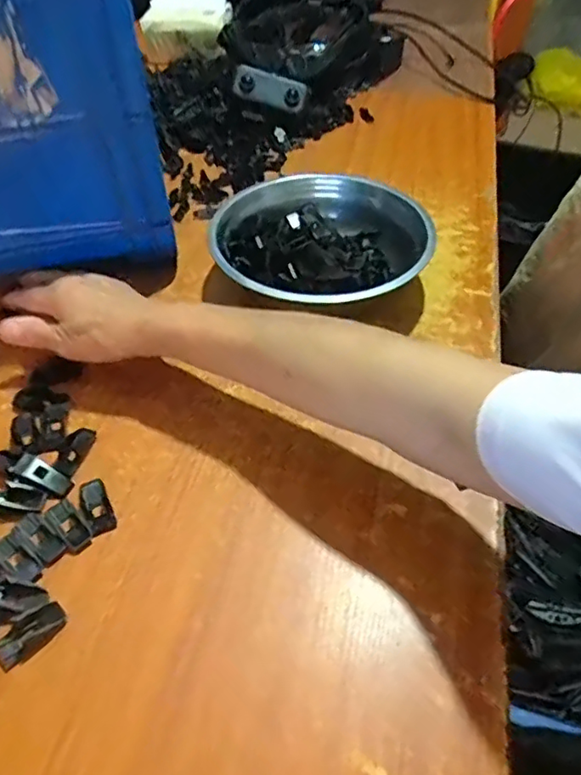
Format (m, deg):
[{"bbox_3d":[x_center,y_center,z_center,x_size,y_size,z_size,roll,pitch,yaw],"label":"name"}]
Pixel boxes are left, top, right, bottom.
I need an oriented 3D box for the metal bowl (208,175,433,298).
[{"bbox_3d":[0.029,-0.127,0.554,0.189,0.067,0.189,0,48,0],"label":"metal bowl"}]

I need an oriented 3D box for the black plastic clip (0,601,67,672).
[{"bbox_3d":[-0.154,0.147,0.348,0.019,0.006,0.041,35,57,27],"label":"black plastic clip"}]

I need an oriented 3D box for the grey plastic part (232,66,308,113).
[{"bbox_3d":[-0.027,-0.380,0.745,0.093,0.037,0.013,18,14,-1],"label":"grey plastic part"}]

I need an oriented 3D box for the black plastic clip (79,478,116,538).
[{"bbox_3d":[-0.134,0.083,0.407,0.017,0.006,0.040,-19,64,-16],"label":"black plastic clip"}]

